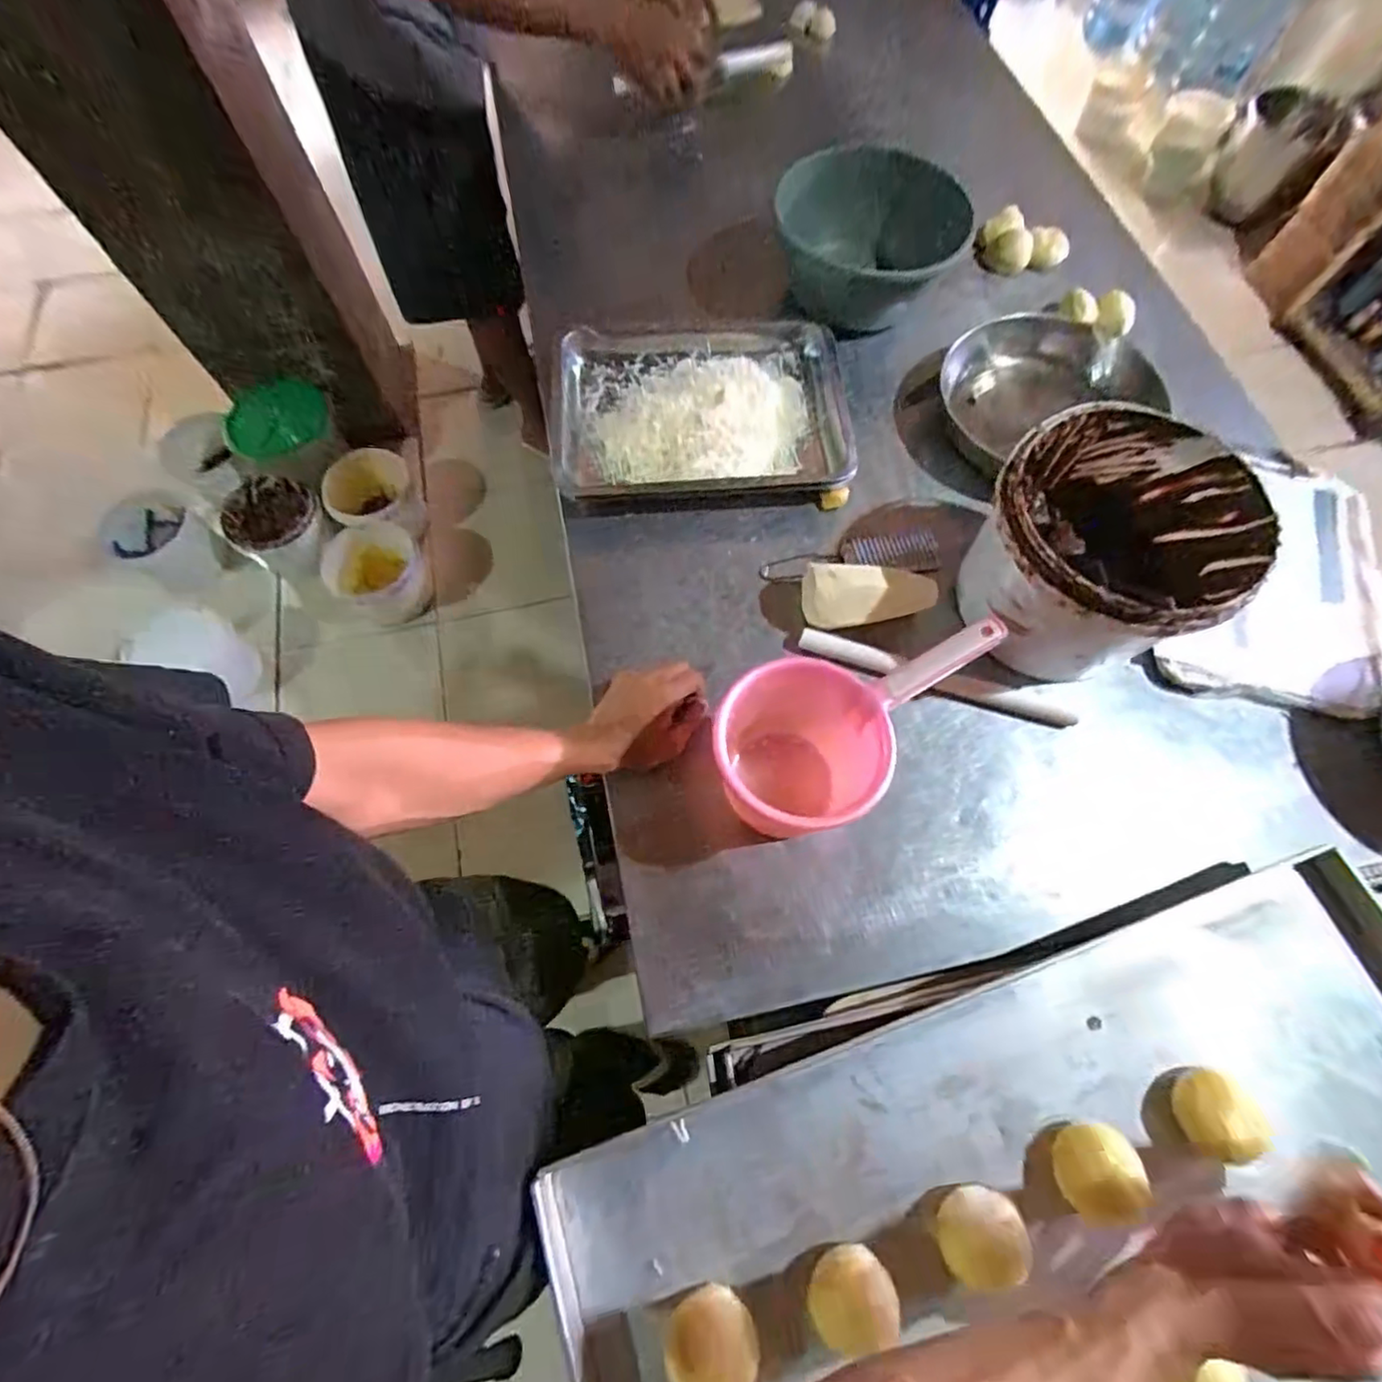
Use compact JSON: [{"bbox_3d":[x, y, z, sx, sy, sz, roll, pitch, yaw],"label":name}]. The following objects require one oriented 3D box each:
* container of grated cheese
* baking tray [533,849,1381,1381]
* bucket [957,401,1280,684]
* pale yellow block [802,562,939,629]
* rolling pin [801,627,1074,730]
[{"bbox_3d":[0.012,-0.343,0.746,0.352,0.049,0.273,-3,68,0],"label":"container of grated cheese"},{"bbox_3d":[0.293,0.455,0.426,0.710,0.056,0.472,-18,69,-7],"label":"baking tray"},{"bbox_3d":[0.394,-0.133,0.610,0.226,0.169,0.213,0,68,1],"label":"bucket"},{"bbox_3d":[0.185,-0.095,0.642,0.133,0.058,0.051,3,68,2],"label":"pale yellow block"},{"bbox_3d":[0.251,-0.014,0.638,0.280,0.018,0.019,17,69,7],"label":"rolling pin"}]

